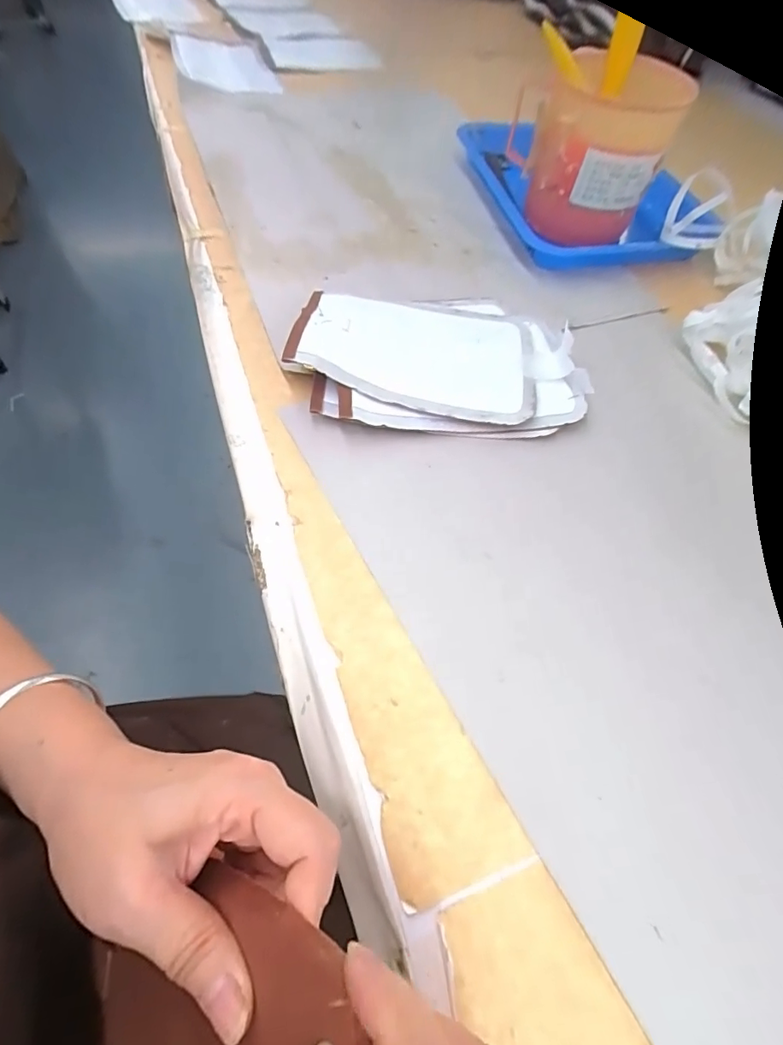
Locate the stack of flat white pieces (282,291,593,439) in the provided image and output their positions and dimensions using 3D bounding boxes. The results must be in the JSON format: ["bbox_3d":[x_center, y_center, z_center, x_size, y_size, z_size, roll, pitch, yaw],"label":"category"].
[{"bbox_3d":[0.036,-0.134,0.381,0.214,0.031,0.151,1,59,-4],"label":"stack of flat white pieces"}]

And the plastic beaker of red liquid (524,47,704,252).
[{"bbox_3d":[0.192,-0.357,0.478,0.126,0.121,0.112,23,60,9],"label":"plastic beaker of red liquid"}]

